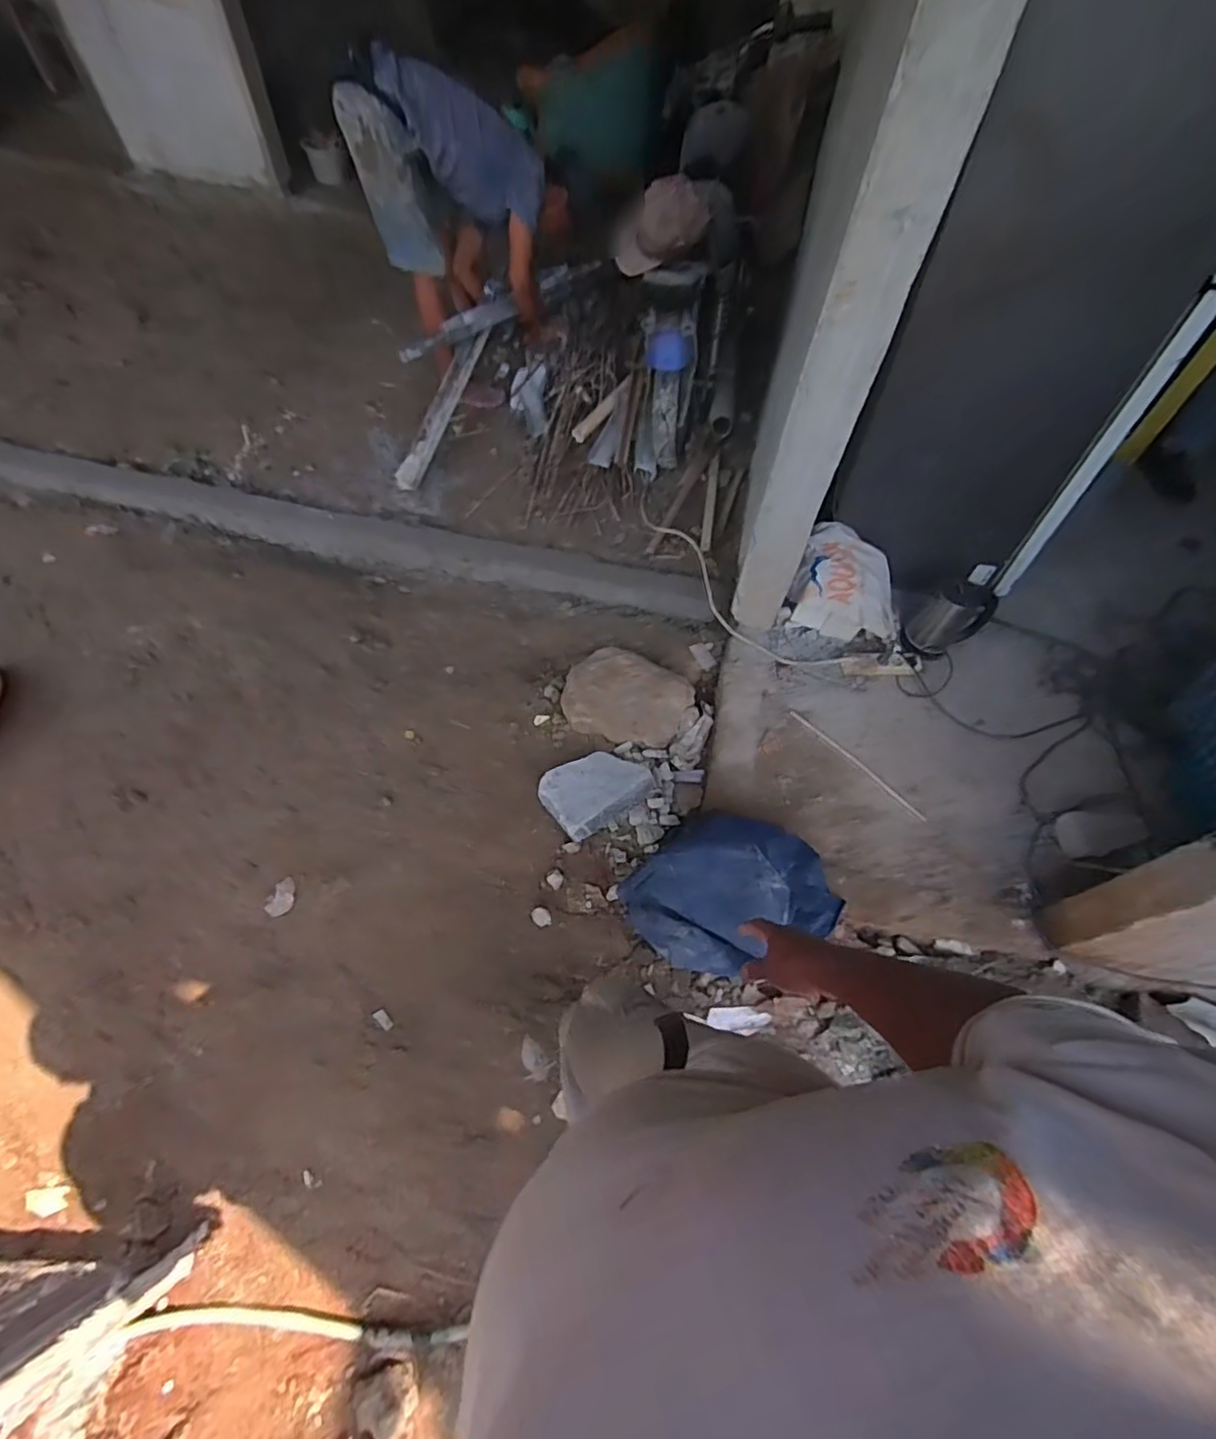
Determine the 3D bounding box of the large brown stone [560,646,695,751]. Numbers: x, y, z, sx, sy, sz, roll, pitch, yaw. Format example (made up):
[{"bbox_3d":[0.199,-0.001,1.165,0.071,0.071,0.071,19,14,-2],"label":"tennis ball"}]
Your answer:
[{"bbox_3d":[0.037,-0.054,1.684,0.345,0.112,0.246,24,62,11],"label":"large brown stone"}]

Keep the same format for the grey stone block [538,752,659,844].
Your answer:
[{"bbox_3d":[-0.040,0.161,1.549,0.253,0.116,0.215,-35,67,-20],"label":"grey stone block"}]

